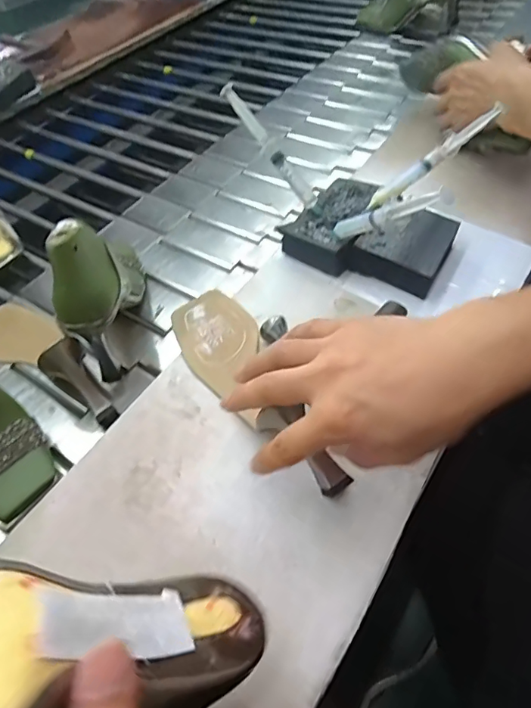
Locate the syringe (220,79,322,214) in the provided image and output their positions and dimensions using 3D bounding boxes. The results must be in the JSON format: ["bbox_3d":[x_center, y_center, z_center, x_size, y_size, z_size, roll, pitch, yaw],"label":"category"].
[{"bbox_3d":[0.008,-0.219,0.533,0.015,0.021,0.162,-42,98,-26],"label":"syringe"}]

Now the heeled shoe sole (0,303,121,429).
[{"bbox_3d":[-0.254,-0.004,0.538,0.079,0.069,0.245,-38,56,-24],"label":"heeled shoe sole"}]

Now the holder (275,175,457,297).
[{"bbox_3d":[0.117,-0.128,0.532,0.162,0.041,0.121,30,58,28],"label":"holder"}]

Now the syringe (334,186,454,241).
[{"bbox_3d":[0.105,-0.124,0.445,0.011,0.017,0.156,-33,15,-21],"label":"syringe"}]

